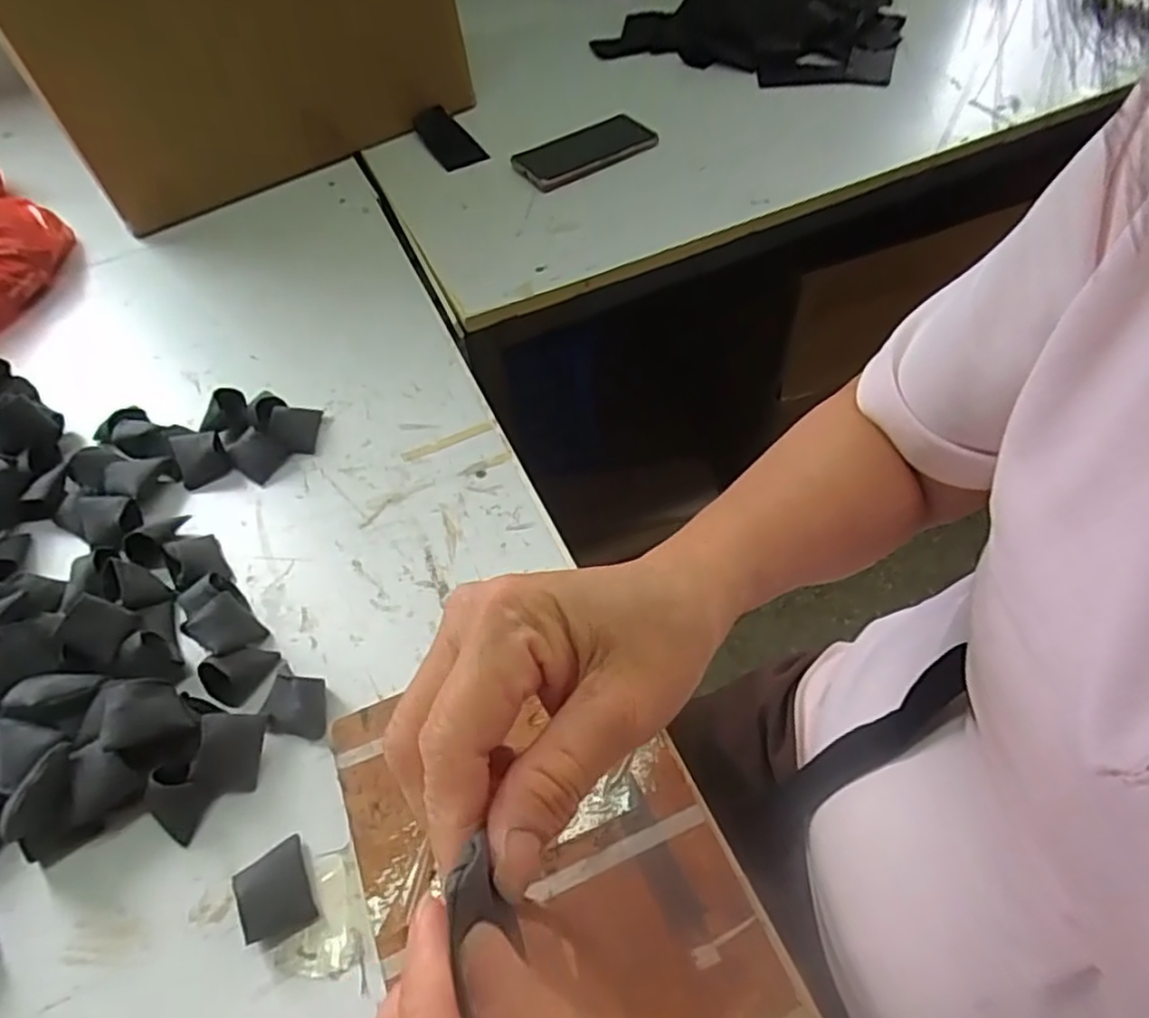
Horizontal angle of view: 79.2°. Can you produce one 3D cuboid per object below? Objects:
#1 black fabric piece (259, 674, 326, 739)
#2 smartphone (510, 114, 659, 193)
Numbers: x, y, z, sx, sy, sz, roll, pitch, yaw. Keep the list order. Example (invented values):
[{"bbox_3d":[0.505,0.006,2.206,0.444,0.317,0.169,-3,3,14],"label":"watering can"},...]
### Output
[{"bbox_3d":[-0.170,0.123,0.427,0.038,0.022,0.033,0,54,5],"label":"black fabric piece"},{"bbox_3d":[0.007,-0.413,0.794,0.157,0.013,0.085,-31,58,-17],"label":"smartphone"}]

